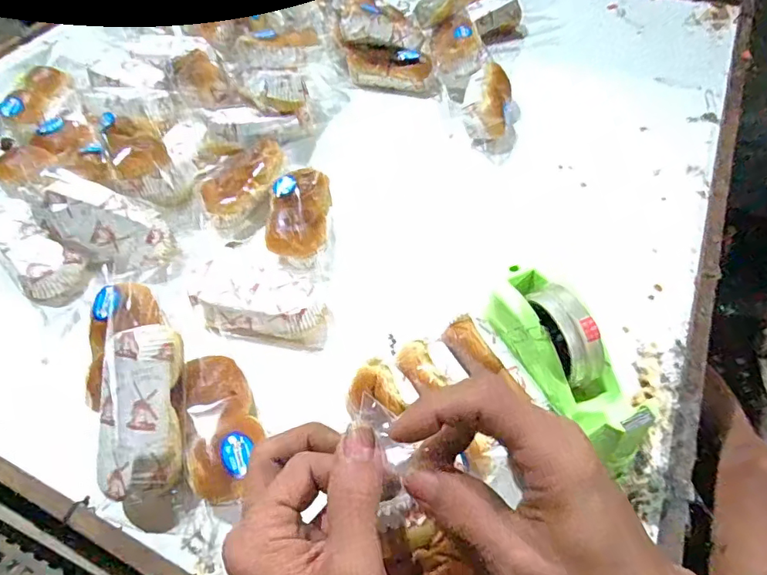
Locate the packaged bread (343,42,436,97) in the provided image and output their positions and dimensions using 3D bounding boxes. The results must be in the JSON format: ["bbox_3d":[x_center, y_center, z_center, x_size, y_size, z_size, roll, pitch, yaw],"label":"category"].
[{"bbox_3d":[0.015,-0.364,0.819,0.154,0.058,0.062,12,55,9],"label":"packaged bread"}]

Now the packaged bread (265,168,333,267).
[{"bbox_3d":[-0.102,-0.083,0.614,0.070,0.053,0.141,0,54,1],"label":"packaged bread"}]

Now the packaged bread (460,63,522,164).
[{"bbox_3d":[0.159,-0.263,0.733,0.086,0.065,0.136,12,55,9],"label":"packaged bread"}]

